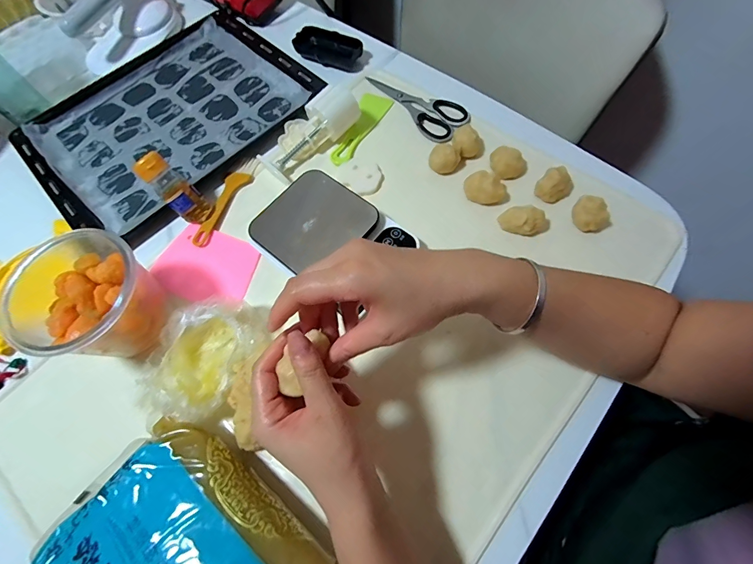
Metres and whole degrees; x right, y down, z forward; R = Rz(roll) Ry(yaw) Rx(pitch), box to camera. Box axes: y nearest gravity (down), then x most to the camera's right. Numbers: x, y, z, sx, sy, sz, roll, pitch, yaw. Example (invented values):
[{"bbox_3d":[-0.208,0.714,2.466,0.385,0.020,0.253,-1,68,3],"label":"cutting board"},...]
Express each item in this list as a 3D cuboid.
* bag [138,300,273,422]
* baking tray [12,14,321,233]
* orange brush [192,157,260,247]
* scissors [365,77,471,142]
[{"bbox_3d":[-0.180,0.073,0.386,0.094,0.062,0.132,33,73,16],"label":"bag"},{"bbox_3d":[-0.323,-0.263,0.564,0.393,0.023,0.298,-41,71,-13],"label":"baking tray"},{"bbox_3d":[-0.201,-0.111,0.491,0.029,0.011,0.147,16,69,10],"label":"orange brush"},{"bbox_3d":[0.056,-0.266,0.541,0.171,0.015,0.068,41,75,18],"label":"scissors"}]

